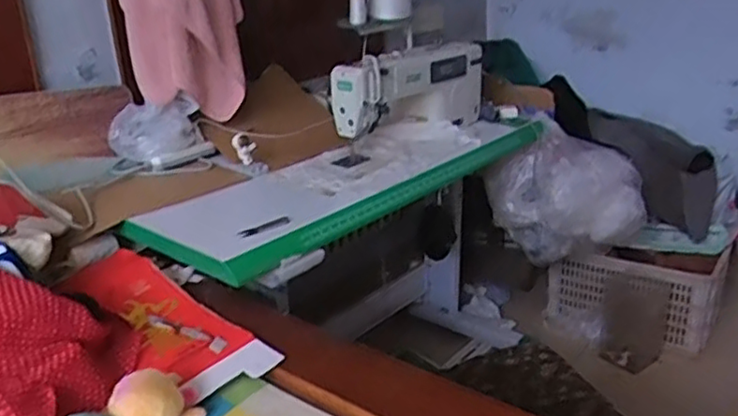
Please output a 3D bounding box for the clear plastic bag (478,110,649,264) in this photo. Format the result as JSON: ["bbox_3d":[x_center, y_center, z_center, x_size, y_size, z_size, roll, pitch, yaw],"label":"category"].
[{"bbox_3d":[0.539,-0.024,1.819,0.387,0.354,0.241,-4,21,-5],"label":"clear plastic bag"}]

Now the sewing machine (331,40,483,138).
[{"bbox_3d":[0.104,-0.281,1.627,0.478,0.218,0.141,-20,28,-38],"label":"sewing machine"}]

